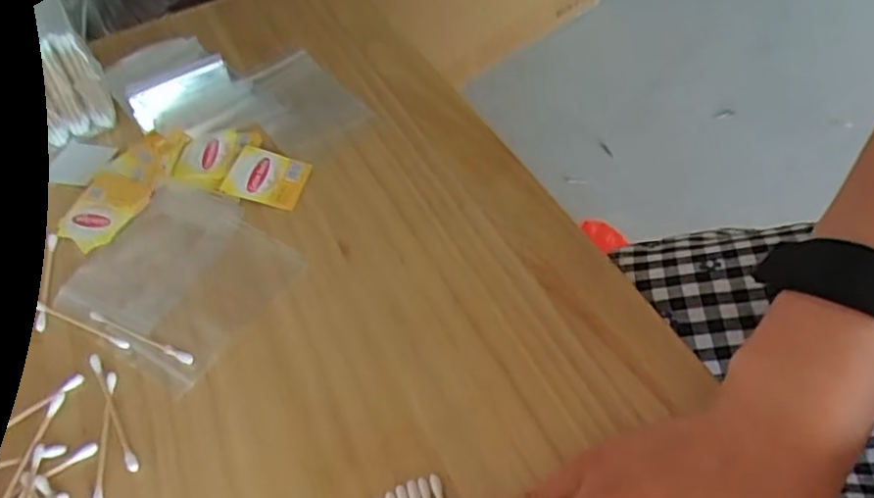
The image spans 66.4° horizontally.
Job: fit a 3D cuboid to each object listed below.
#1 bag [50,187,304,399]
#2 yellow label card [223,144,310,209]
[{"bbox_3d":[-0.152,0.012,0.387,0.123,0.006,0.106,26,57,24],"label":"bag"},{"bbox_3d":[-0.109,-0.046,0.425,0.048,0.005,0.041,7,51,11],"label":"yellow label card"}]

